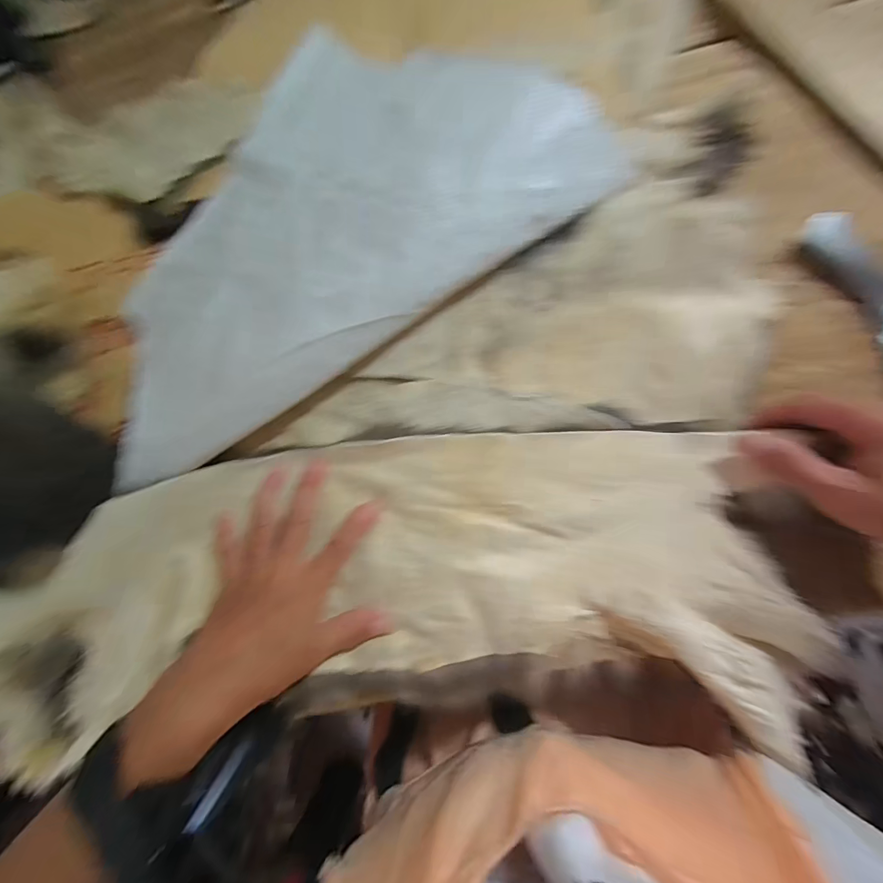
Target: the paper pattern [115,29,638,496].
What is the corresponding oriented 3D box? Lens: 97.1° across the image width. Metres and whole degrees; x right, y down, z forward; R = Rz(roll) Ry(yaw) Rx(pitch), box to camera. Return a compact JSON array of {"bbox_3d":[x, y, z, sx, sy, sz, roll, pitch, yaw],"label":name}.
[{"bbox_3d":[-0.097,-0.164,0.289,0.377,0.041,0.235,-33,84,4],"label":"paper pattern"}]

